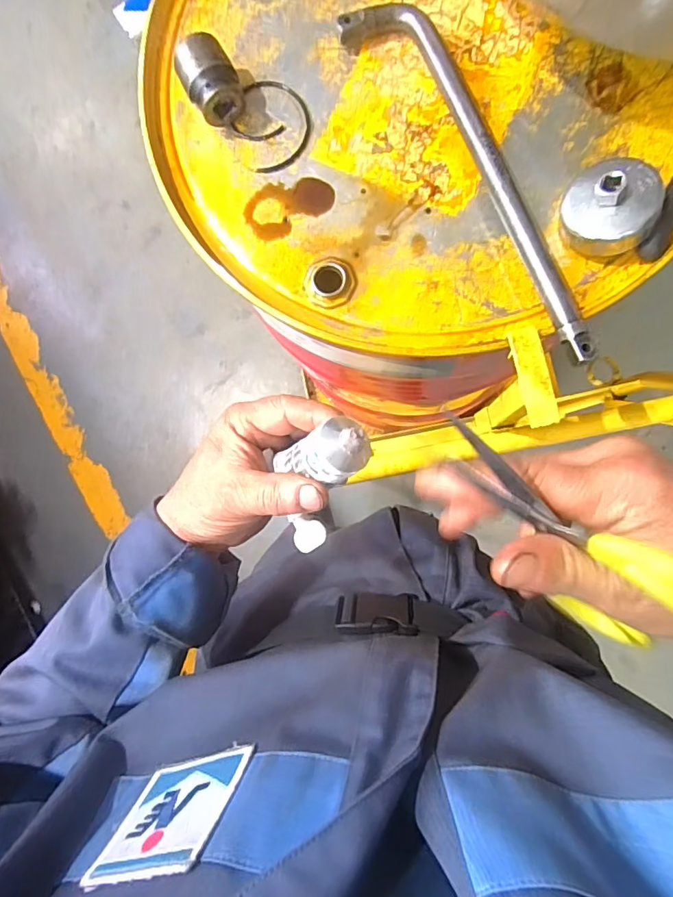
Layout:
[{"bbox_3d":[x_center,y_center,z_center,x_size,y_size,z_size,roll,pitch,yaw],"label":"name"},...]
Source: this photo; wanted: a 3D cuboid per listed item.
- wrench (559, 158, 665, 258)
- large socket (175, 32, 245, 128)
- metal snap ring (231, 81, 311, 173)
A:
[{"bbox_3d":[0.234,-0.206,0.424,0.076,0.047,0.072,0,87,7],"label":"wrench"},{"bbox_3d":[-0.120,-0.351,0.472,0.048,0.039,0.062,-30,84,5],"label":"large socket"},{"bbox_3d":[-0.063,-0.322,0.490,0.072,0.004,0.091,-30,88,5],"label":"metal snap ring"}]

